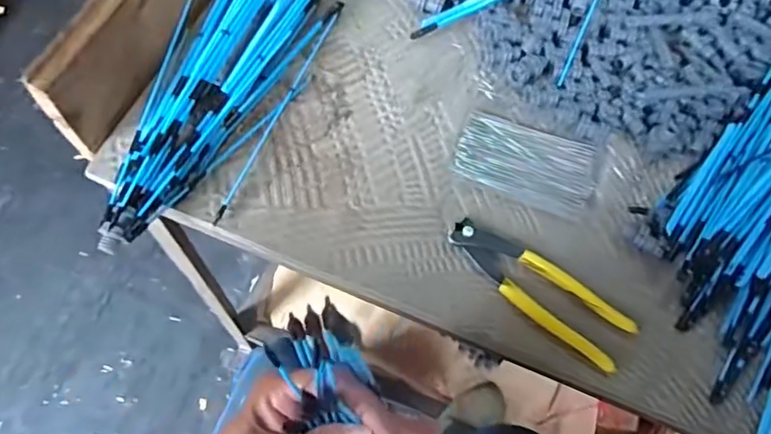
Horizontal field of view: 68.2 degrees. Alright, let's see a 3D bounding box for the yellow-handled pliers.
[{"bbox_3d":[0.126,0.057,0.473,0.163,0.019,0.052,39,73,11],"label":"yellow-handled pliers"}]

